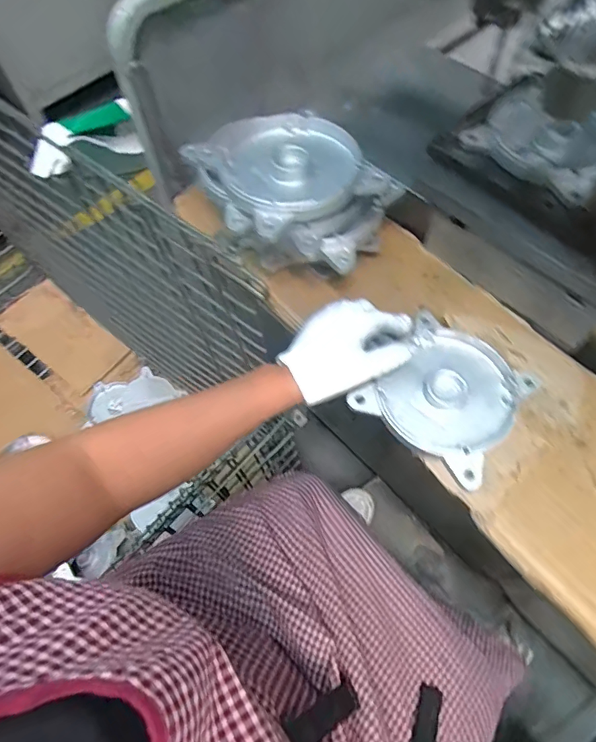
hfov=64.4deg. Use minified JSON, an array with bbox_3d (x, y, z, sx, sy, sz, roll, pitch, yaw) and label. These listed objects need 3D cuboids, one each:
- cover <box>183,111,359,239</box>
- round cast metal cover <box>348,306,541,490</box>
[{"bbox_3d":[-0.023,-0.219,0.486,0.144,0.030,0.170,-35,66,-15],"label":"cover"},{"bbox_3d":[0.151,0.021,0.482,0.137,0.014,0.139,35,69,19],"label":"round cast metal cover"}]

